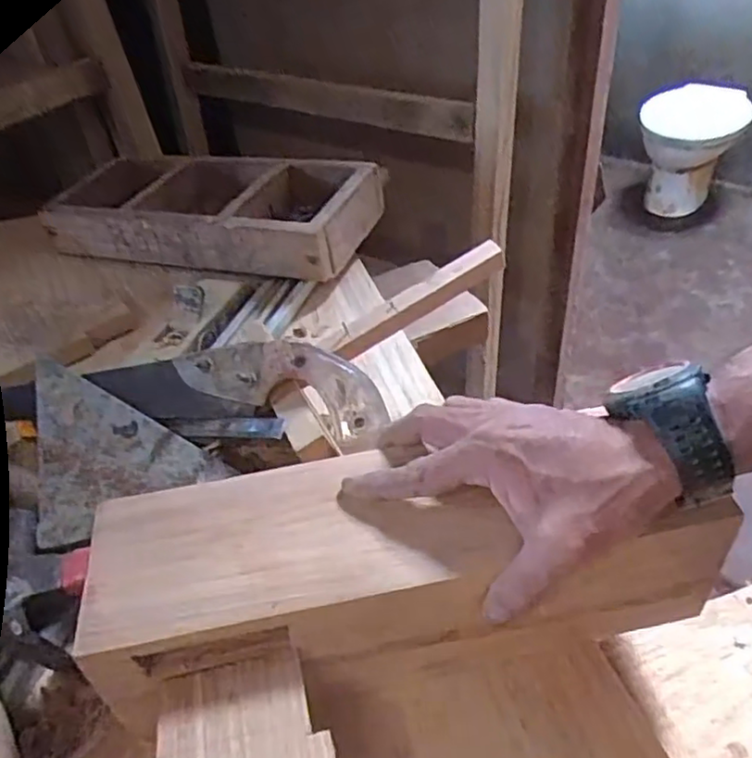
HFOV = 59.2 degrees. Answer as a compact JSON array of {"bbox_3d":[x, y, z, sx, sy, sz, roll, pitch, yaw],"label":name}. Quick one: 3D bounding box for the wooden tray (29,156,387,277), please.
[{"bbox_3d":[-0.201,-0.214,0.813,0.398,0.076,0.184,13,45,19],"label":"wooden tray"}]

